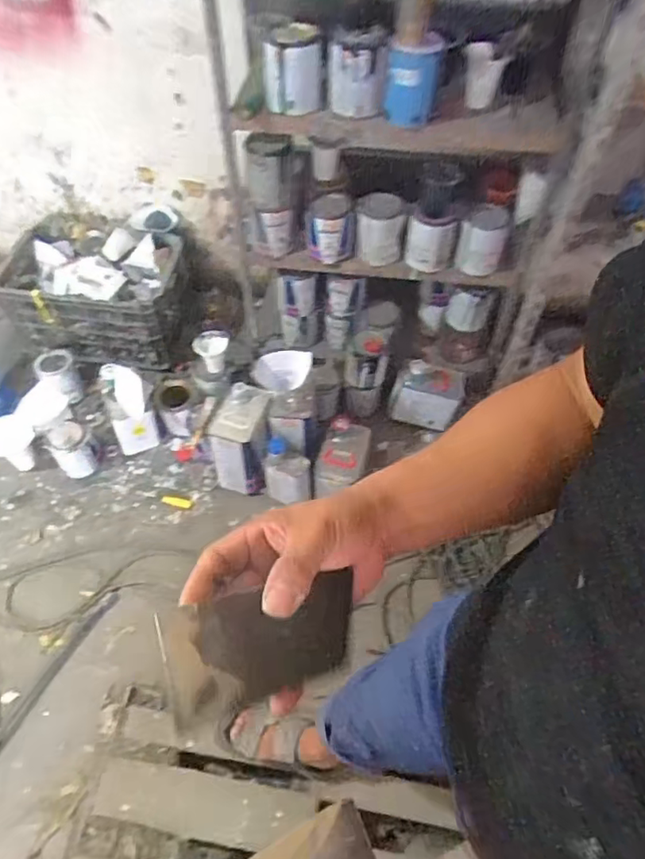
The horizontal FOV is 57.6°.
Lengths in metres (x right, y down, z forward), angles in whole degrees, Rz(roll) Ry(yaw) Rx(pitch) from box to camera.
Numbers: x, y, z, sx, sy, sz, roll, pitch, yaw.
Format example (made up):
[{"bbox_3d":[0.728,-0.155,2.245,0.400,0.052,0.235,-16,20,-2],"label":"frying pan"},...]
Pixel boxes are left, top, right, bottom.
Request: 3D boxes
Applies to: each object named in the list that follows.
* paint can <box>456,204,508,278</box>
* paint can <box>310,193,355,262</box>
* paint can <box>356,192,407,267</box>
[{"bbox_3d":[0.407,-0.466,1.430,0.130,0.153,0.115,18,56,12],"label":"paint can"},{"bbox_3d":[0.028,-0.480,1.412,0.113,0.129,0.102,2,54,1],"label":"paint can"},{"bbox_3d":[0.142,-0.502,1.453,0.112,0.121,0.129,2,54,1],"label":"paint can"}]

